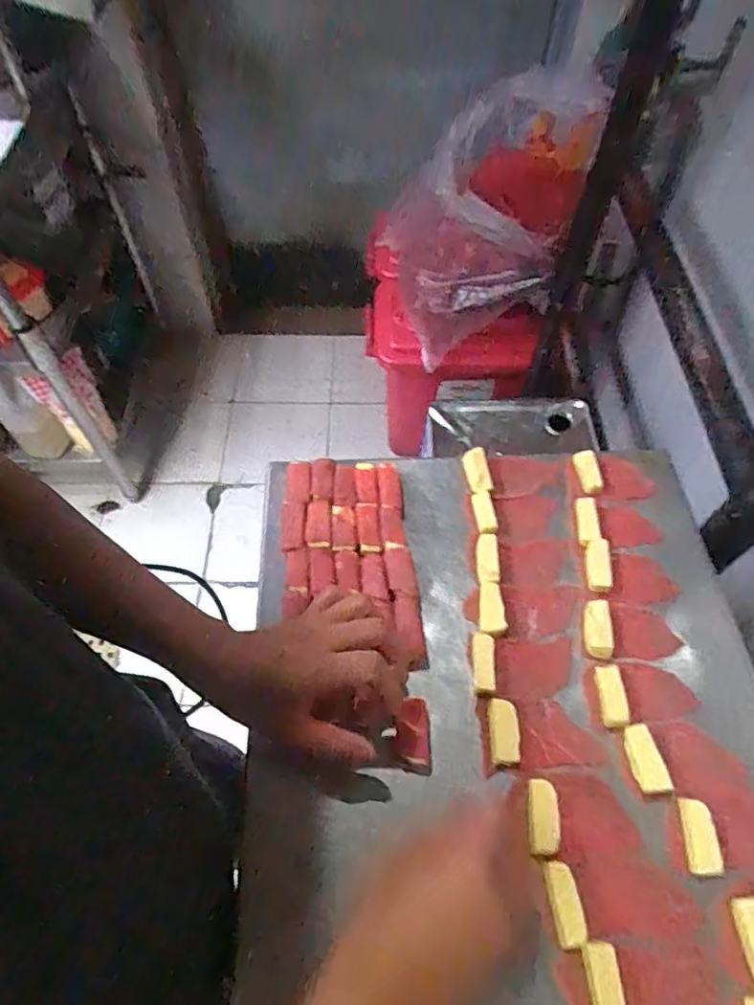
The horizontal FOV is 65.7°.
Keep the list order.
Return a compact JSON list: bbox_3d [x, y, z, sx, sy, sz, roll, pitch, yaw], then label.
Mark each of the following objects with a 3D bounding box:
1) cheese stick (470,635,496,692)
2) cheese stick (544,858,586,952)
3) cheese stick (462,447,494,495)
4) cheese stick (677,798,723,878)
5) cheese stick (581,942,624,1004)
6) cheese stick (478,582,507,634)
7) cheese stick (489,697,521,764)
[{"bbox_3d":[0.091,0.136,0.496,0.019,0.007,0.049,2,58,1],"label":"cheese stick"},{"bbox_3d":[0.129,0.274,0.400,0.020,0.007,0.049,-5,58,-4],"label":"cheese stick"},{"bbox_3d":[0.102,-0.032,0.596,0.021,0.014,0.050,-5,58,-4],"label":"cheese stick"},{"bbox_3d":[0.233,0.241,0.424,0.024,0.011,0.048,-13,62,20],"label":"cheese stick"},{"bbox_3d":[0.149,0.315,0.379,0.020,0.011,0.048,-4,58,-3],"label":"cheese stick"},{"bbox_3d":[0.101,0.094,0.521,0.021,0.013,0.046,-1,58,-1],"label":"cheese stick"},{"bbox_3d":[0.102,0.183,0.468,0.021,0.013,0.047,1,58,0],"label":"cheese stick"}]

